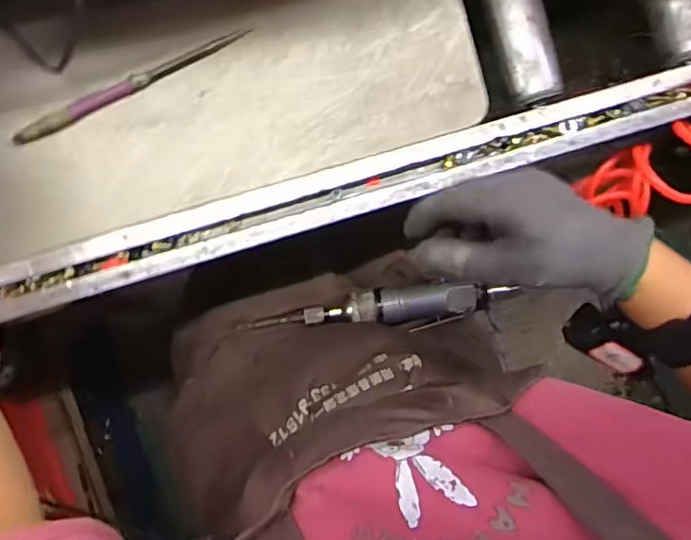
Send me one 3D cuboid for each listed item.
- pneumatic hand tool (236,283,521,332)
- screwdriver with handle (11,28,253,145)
[{"bbox_3d":[0.034,0.044,0.585,0.268,0.030,0.046,-6,96,-1],"label":"pneumatic hand tool"},{"bbox_3d":[-0.152,-0.134,0.406,0.179,0.010,0.011,-27,97,-2],"label":"screwdriver with handle"}]

